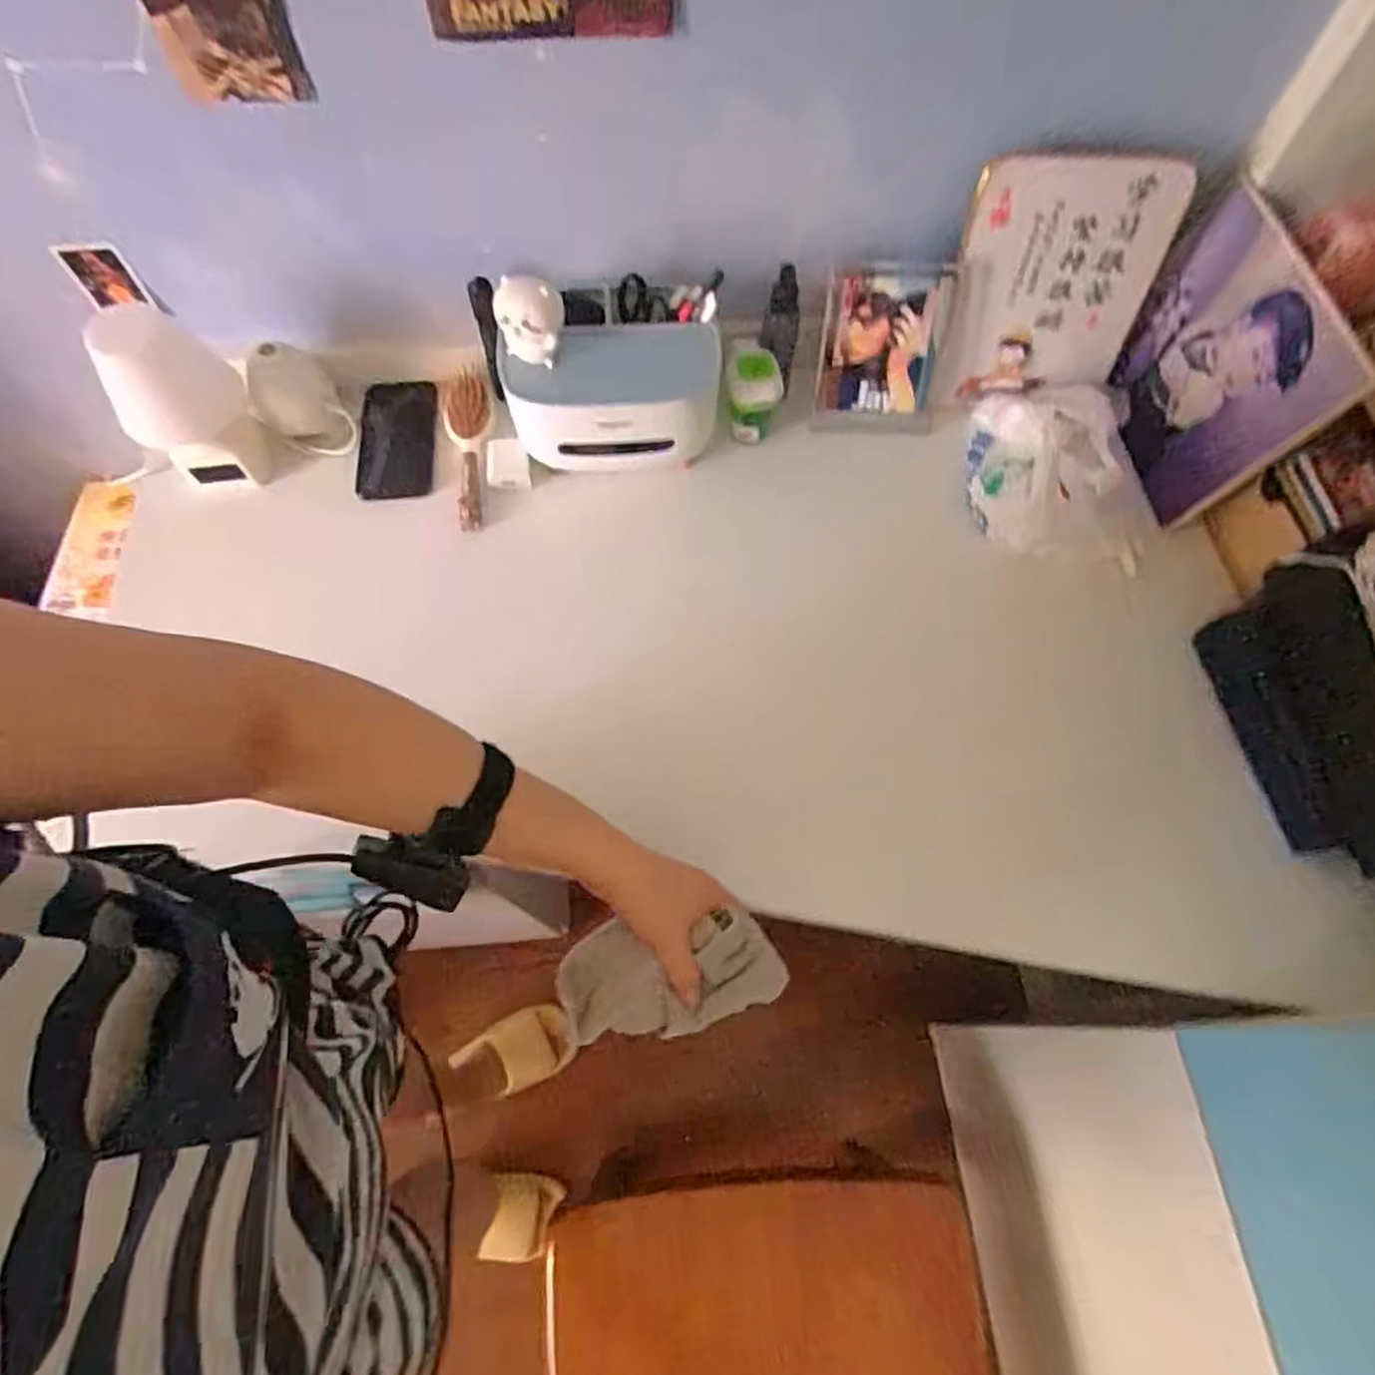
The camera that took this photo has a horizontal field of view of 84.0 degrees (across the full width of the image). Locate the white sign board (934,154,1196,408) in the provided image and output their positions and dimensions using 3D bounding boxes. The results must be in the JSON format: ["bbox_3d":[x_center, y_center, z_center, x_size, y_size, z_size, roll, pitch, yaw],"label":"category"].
[{"bbox_3d":[0.353,-0.386,0.736,0.190,0.211,0.013,-3,49,1],"label":"white sign board"}]

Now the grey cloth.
[{"bbox_3d":[-0.016,0.196,0.518,0.152,0.020,0.075,-15,87,10],"label":"grey cloth"}]

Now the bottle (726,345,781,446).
[{"bbox_3d":[0.067,-0.301,0.779,0.056,0.086,0.066,-3,67,1],"label":"bottle"}]

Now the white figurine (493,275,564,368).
[{"bbox_3d":[-0.140,-0.331,0.688,0.057,0.064,0.047,14,69,8],"label":"white figurine"}]

